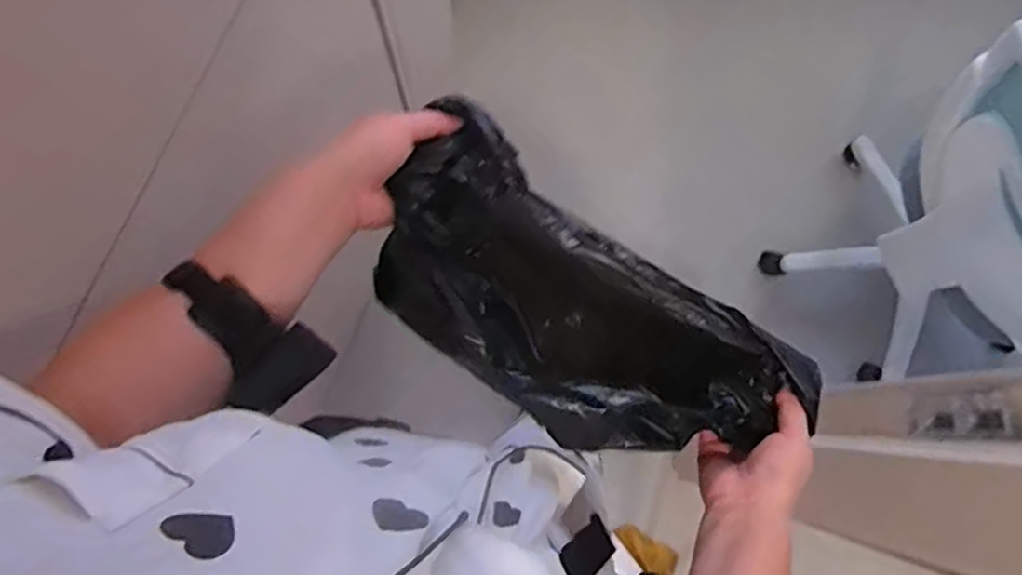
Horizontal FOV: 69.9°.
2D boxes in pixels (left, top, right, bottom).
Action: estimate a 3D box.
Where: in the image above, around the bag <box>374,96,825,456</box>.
[{"bbox_3d":[0.064,0.046,0.698,0.356,0.333,0.181,28,80,4],"label":"bag"}]

